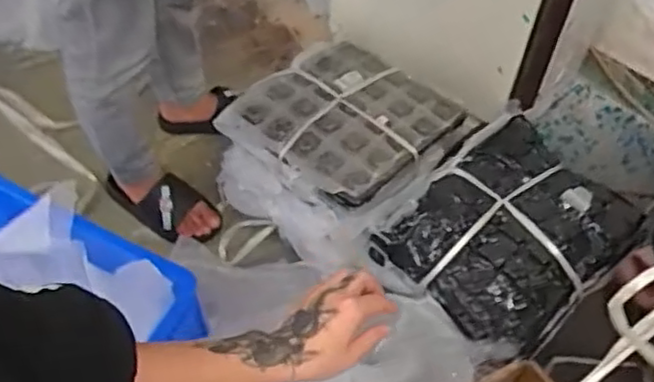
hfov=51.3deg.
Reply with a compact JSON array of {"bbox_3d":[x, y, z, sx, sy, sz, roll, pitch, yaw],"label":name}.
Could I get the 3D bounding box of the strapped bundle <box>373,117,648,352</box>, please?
[{"bbox_3d":[0.296,0.079,1.128,0.346,0.116,0.310,-35,62,-21],"label":"strapped bundle"}]

